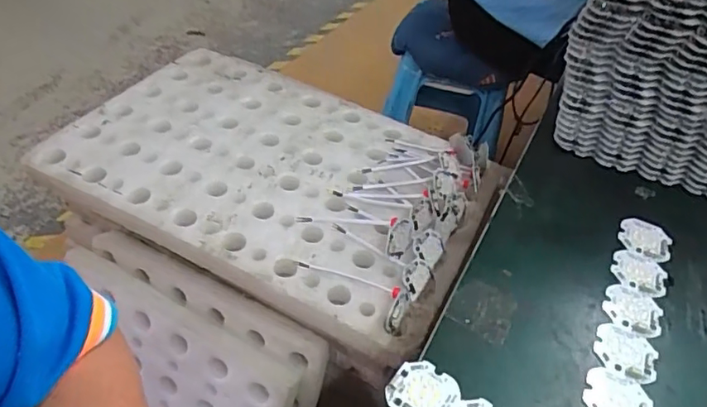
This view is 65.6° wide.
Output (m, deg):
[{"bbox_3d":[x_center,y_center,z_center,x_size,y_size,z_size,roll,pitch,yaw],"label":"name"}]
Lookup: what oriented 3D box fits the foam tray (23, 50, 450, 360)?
[{"bbox_3d":[-0.108,-0.053,0.754,0.540,0.039,0.377,23,45,16],"label":"foam tray"}]

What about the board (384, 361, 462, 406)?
[{"bbox_3d":[0.052,0.137,0.395,0.049,0.004,0.046,29,47,21],"label":"board"}]

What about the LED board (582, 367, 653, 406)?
[{"bbox_3d":[0.194,0.146,0.403,0.047,0.004,0.044,23,45,16],"label":"LED board"}]

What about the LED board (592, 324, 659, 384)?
[{"bbox_3d":[0.217,0.117,0.437,0.047,0.004,0.046,24,45,16],"label":"LED board"}]

